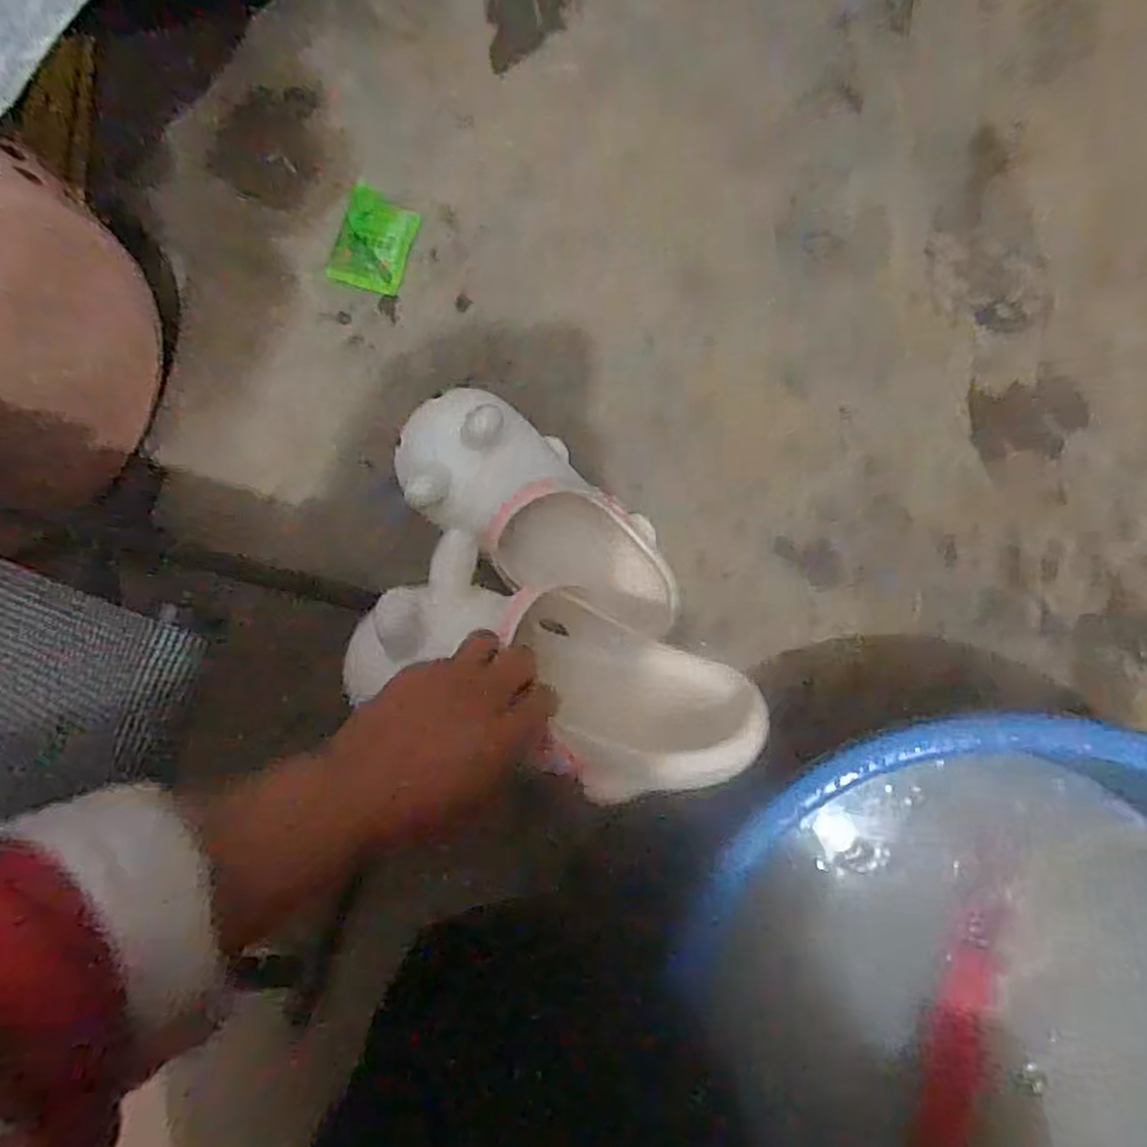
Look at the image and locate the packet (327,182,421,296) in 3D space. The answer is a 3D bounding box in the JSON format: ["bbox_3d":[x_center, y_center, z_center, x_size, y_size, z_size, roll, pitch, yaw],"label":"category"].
[{"bbox_3d":[-0.152,-0.252,0.581,0.057,0.009,0.068,24,96,8],"label":"packet"}]

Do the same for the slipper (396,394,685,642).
[{"bbox_3d":[-0.021,-0.040,0.534,0.224,0.099,0.085,40,98,6],"label":"slipper"}]

